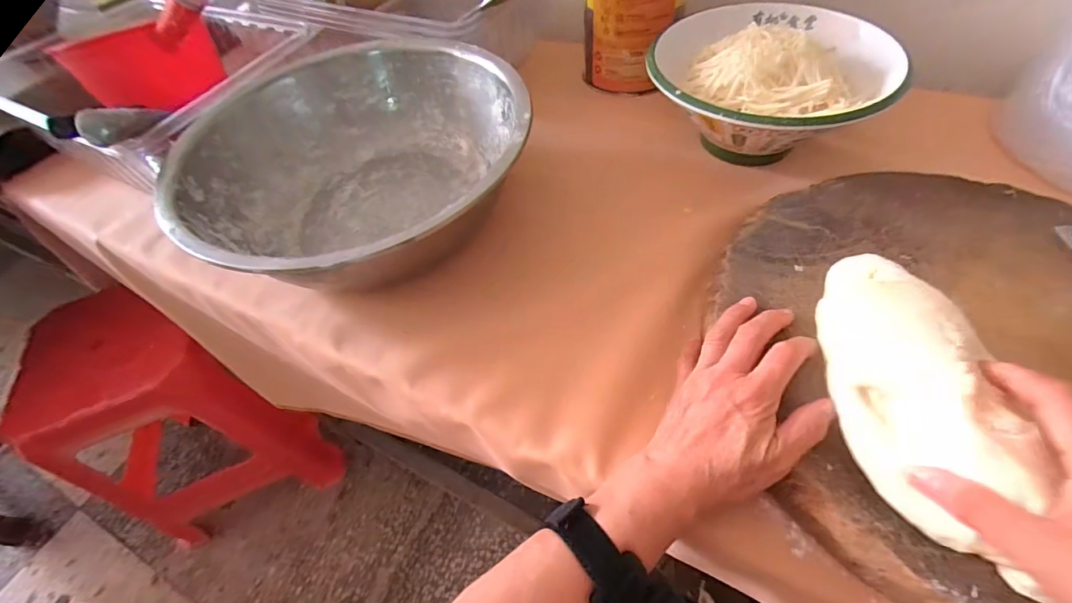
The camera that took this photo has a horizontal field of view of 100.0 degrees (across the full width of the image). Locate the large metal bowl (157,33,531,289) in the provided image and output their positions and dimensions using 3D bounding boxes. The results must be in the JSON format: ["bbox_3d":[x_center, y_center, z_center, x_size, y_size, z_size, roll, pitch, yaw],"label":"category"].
[{"bbox_3d":[-0.166,-0.135,0.449,0.306,0.104,0.323,-3,53,4],"label":"large metal bowl"}]

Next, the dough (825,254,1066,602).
[{"bbox_3d":[0.210,0.043,0.255,0.054,0.054,0.175,0,57,5],"label":"dough"}]

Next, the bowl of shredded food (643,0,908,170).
[{"bbox_3d":[0.237,-0.224,0.470,0.228,0.091,0.223,-3,53,4],"label":"bowl of shredded food"}]

